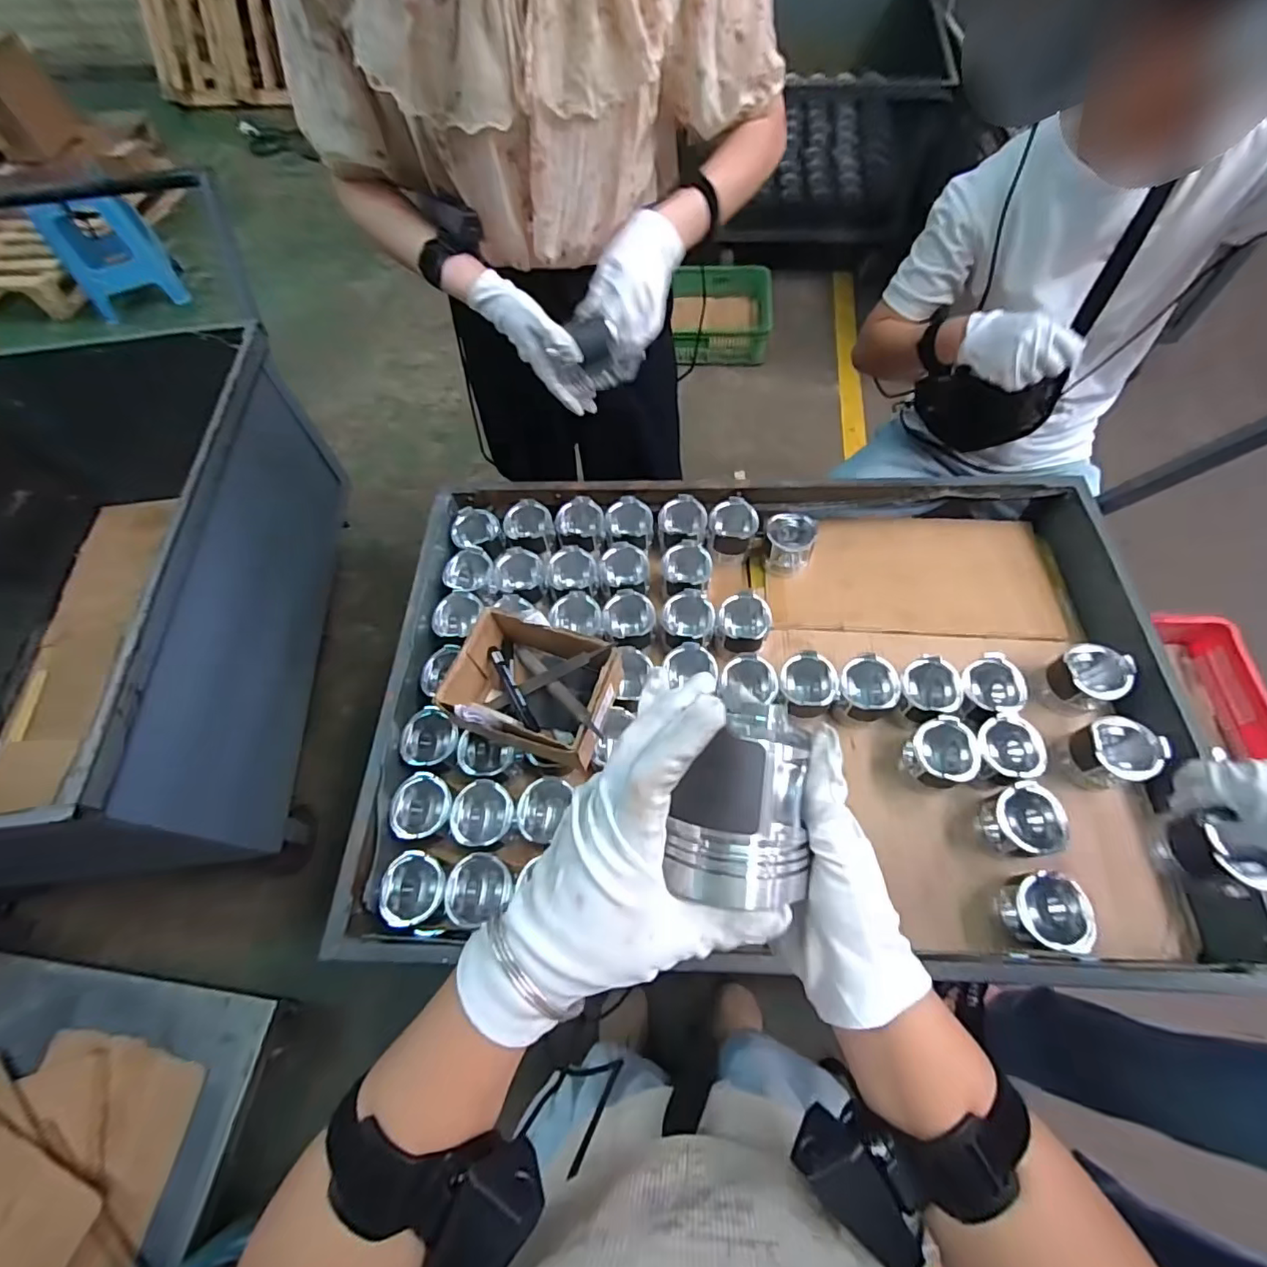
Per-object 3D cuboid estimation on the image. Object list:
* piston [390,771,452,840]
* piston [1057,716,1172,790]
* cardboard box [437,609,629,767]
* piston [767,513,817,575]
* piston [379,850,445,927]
[{"bbox_3d":[-0.283,0.241,0.778,0.076,0.071,0.082,-1,61,2],"label":"piston"},{"bbox_3d":[0.664,0.169,0.795,0.093,0.087,0.088,-1,61,2],"label":"piston"},{"bbox_3d":[-0.130,0.083,0.775,0.200,0.127,0.155,18,64,12],"label":"cardboard box"},{"bbox_3d":[0.271,-0.156,0.995,0.079,0.078,0.077,11,62,8],"label":"piston"},{"bbox_3d":[-0.278,0.330,0.732,0.080,0.062,0.085,2,61,4],"label":"piston"}]

